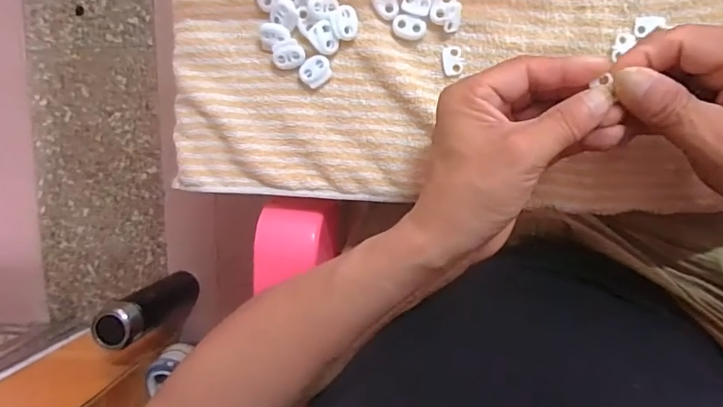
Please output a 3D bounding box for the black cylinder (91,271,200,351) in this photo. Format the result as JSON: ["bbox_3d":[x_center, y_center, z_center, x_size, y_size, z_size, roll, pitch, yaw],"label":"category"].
[{"bbox_3d":[-0.327,0.162,0.768,0.069,0.191,0.063,1,96,5],"label":"black cylinder"}]

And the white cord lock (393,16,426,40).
[{"bbox_3d":[0.032,-0.117,0.329,0.022,0.006,0.014,13,97,4],"label":"white cord lock"}]

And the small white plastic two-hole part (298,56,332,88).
[{"bbox_3d":[-0.031,-0.090,0.339,0.022,0.007,0.017,-32,92,8],"label":"small white plastic two-hole part"}]

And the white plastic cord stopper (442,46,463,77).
[{"bbox_3d":[0.061,-0.095,0.330,0.013,0.004,0.019,-8,91,8],"label":"white plastic cord stopper"}]

